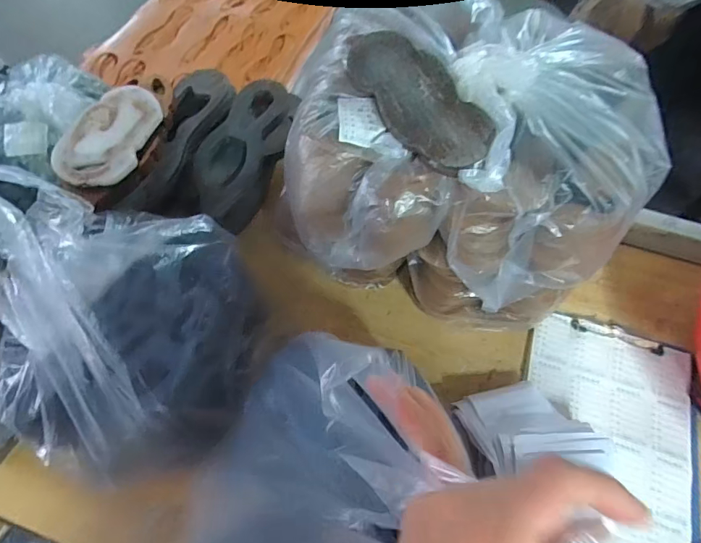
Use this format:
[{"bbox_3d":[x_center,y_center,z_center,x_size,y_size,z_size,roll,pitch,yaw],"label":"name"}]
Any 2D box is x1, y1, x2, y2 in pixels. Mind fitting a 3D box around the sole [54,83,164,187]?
[{"bbox_3d":[-0.304,-0.176,0.562,0.100,0.015,0.159,13,63,5],"label":"sole"}]

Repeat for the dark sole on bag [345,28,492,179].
[{"bbox_3d":[0.064,-0.174,0.448,0.073,0.015,0.191,-37,69,2],"label":"dark sole on bag"}]

